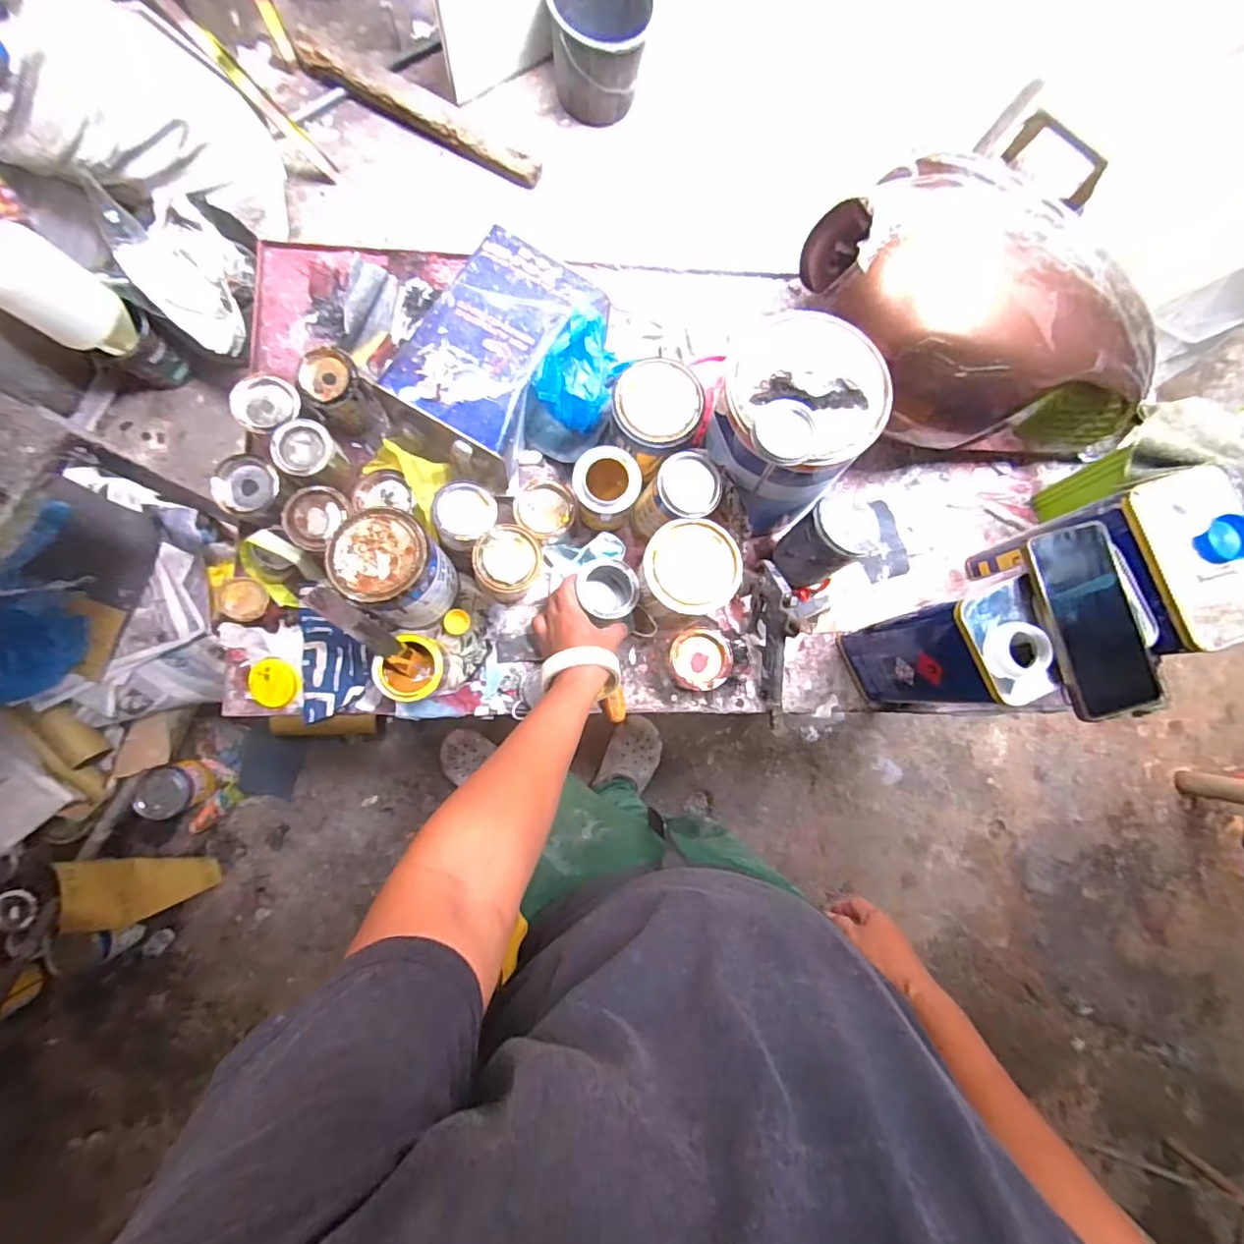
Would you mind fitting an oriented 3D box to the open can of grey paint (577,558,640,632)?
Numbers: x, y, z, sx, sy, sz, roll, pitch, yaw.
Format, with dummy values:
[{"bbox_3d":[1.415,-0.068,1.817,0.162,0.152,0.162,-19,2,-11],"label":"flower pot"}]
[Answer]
[{"bbox_3d":[-0.017,-0.035,0.679,0.068,0.079,0.072,1,84,-6],"label":"open can of grey paint"}]

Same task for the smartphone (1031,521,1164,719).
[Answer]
[{"bbox_3d":[0.420,-0.003,0.491,0.086,0.013,0.165,-11,87,-4],"label":"smartphone"}]

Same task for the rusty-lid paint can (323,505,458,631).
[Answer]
[{"bbox_3d":[-0.245,-0.056,0.613,0.107,0.124,0.114,-38,89,-5],"label":"rusty-lid paint can"}]

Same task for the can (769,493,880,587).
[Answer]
[{"bbox_3d":[0.239,-0.095,0.663,0.086,0.119,0.085,-12,76,-22],"label":"can"}]

